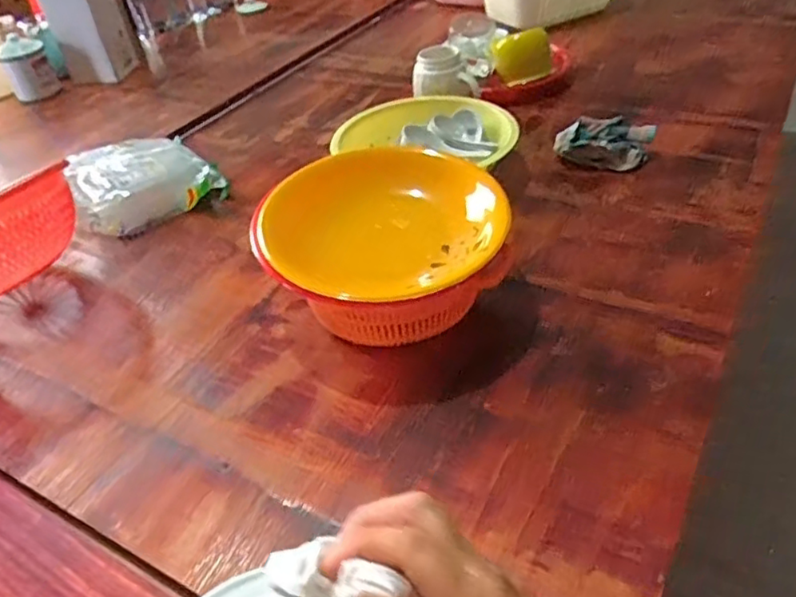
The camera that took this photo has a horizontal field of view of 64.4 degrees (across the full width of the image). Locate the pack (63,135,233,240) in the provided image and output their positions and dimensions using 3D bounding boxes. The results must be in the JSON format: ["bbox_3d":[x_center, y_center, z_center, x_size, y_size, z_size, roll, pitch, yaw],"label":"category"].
[{"bbox_3d":[-0.381,-0.183,0.939,0.198,0.063,0.191,-27,45,-22],"label":"pack"}]

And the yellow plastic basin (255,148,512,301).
[{"bbox_3d":[-0.007,-0.077,0.636,0.224,0.065,0.216,-5,40,4],"label":"yellow plastic basin"}]

